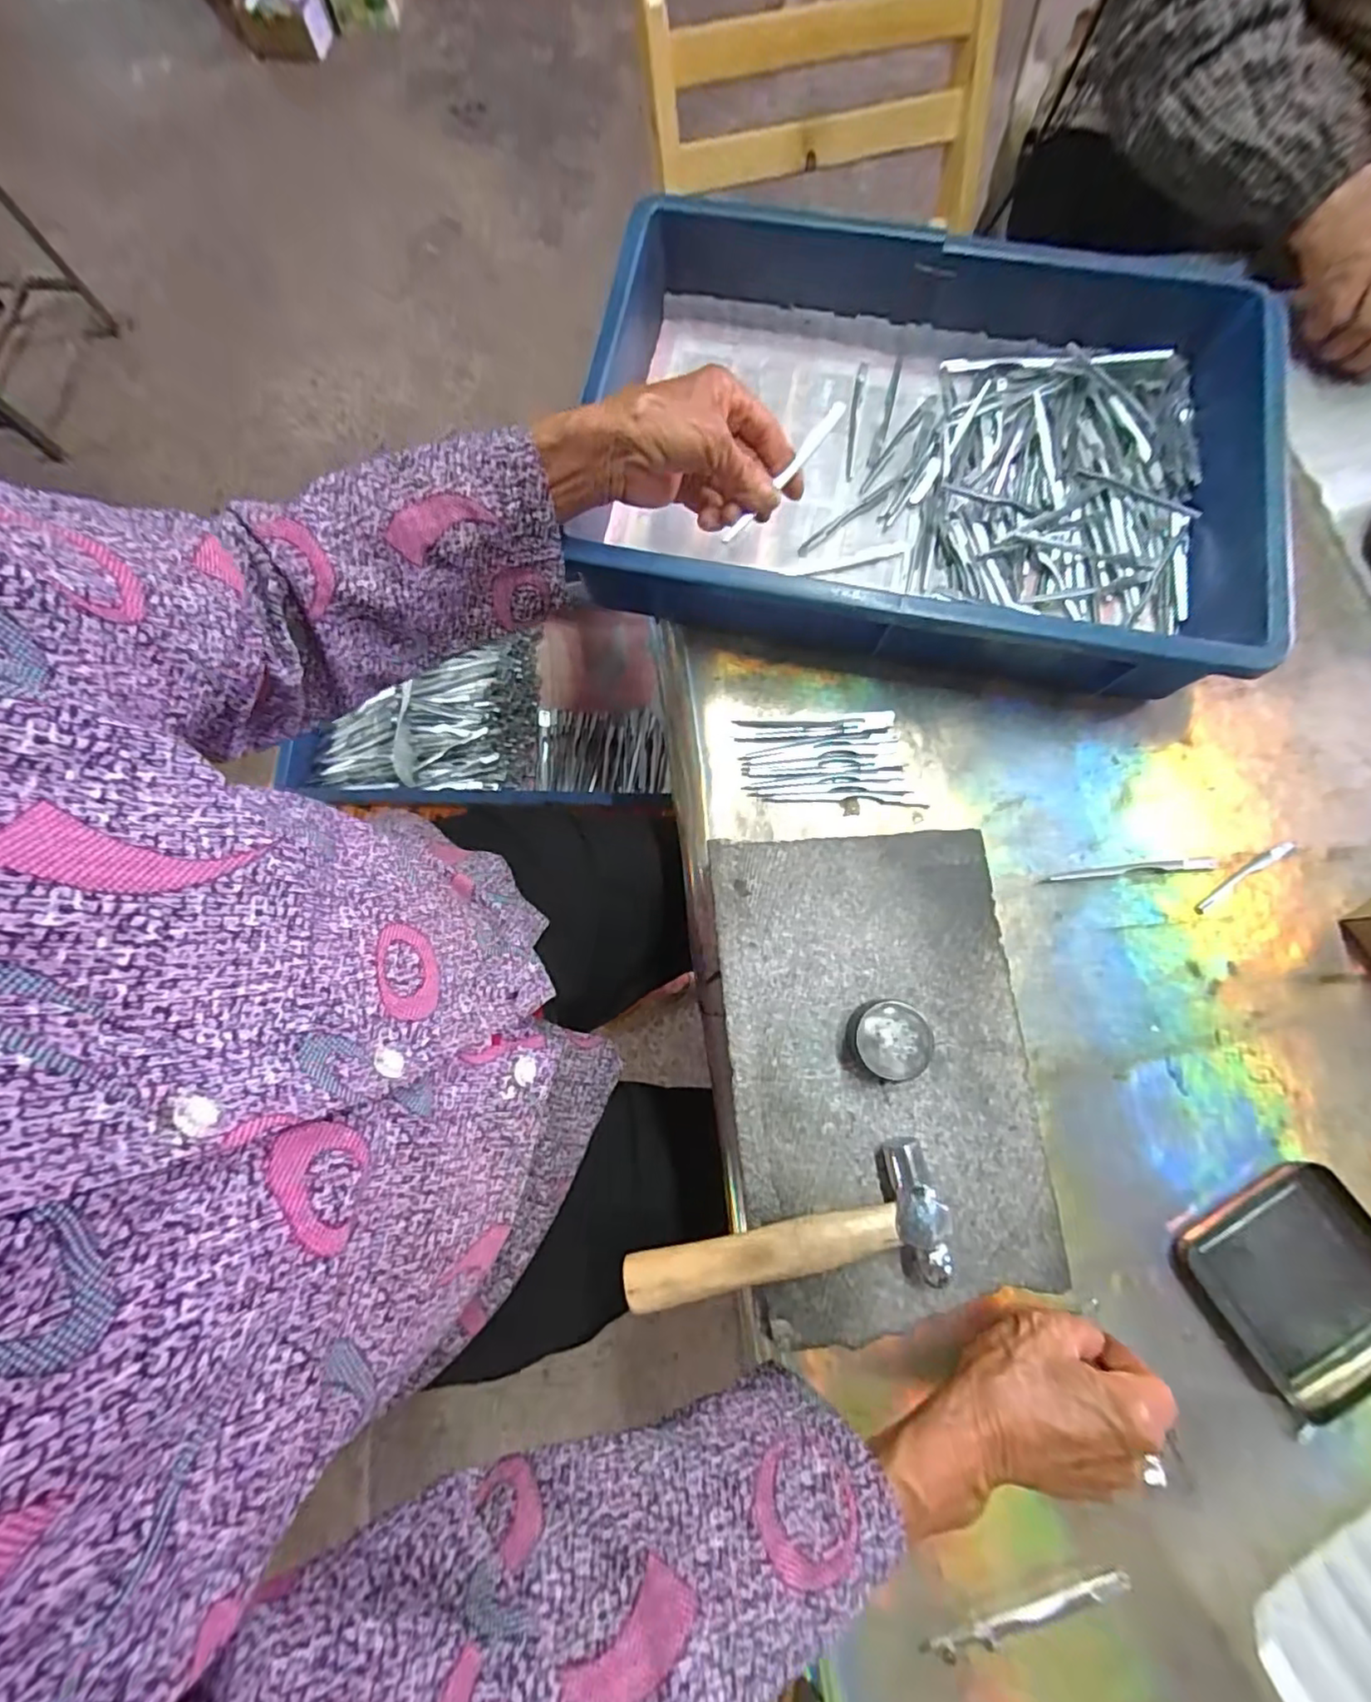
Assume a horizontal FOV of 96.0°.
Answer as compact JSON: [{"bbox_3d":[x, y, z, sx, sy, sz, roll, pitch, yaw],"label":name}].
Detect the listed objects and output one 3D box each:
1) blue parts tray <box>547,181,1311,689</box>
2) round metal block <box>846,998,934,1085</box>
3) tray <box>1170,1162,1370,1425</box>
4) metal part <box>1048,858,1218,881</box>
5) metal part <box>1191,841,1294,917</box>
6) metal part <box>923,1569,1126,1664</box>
[{"bbox_3d":[0.145,-0.271,0.413,0.434,0.076,0.301,11,78,1],"label":"blue parts tray"},{"bbox_3d":[0.102,0.094,0.310,0.035,0.025,0.038,0,78,1],"label":"round metal block"},{"bbox_3d":[0.340,0.238,0.339,0.103,0.015,0.099,-29,80,-7],"label":"tray"},{"bbox_3d":[0.284,0.011,0.389,0.103,0.004,0.007,-4,78,-2],"label":"metal part"},{"bbox_3d":[0.355,0.015,0.390,0.084,0.004,0.010,-29,80,-7],"label":"metal part"},{"bbox_3d":[0.172,0.385,0.311,0.109,0.007,0.011,-15,78,-4],"label":"metal part"}]

